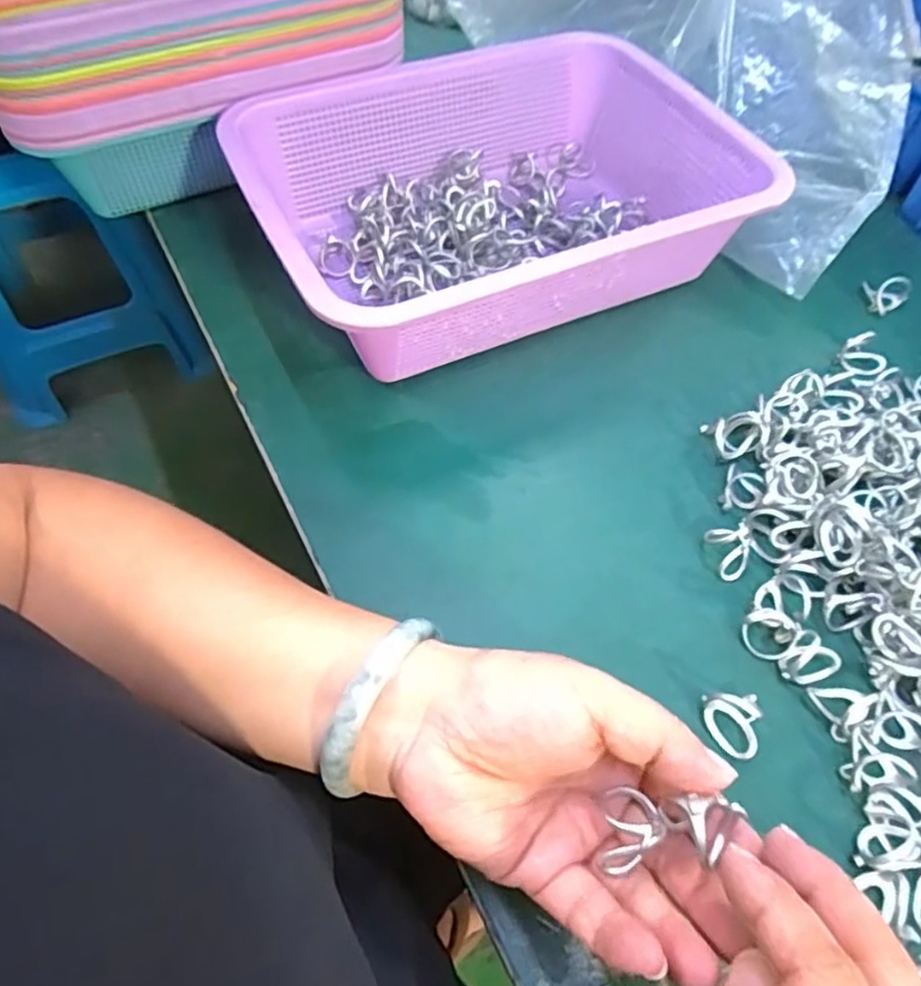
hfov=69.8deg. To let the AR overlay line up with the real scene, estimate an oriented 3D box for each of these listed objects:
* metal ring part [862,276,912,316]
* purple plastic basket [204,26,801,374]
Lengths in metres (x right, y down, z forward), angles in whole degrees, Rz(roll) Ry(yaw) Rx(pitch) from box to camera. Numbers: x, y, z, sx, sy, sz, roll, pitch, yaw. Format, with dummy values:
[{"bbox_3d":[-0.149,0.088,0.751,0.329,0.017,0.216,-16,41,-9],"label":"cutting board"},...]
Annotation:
[{"bbox_3d":[0.284,-0.135,0.442,0.027,0.019,0.022,38,64,20],"label":"metal ring part"},{"bbox_3d":[0.026,-0.190,0.428,0.310,0.083,0.224,-24,62,-16],"label":"purple plastic basket"}]

